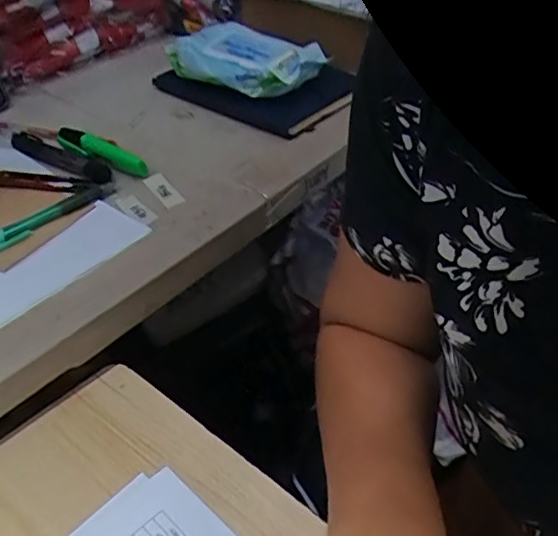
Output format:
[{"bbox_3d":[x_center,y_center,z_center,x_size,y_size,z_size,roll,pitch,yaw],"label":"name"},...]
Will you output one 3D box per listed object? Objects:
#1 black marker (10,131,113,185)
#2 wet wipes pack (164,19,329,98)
[{"bbox_3d":[-0.218,-0.111,0.557,0.150,0.019,0.029,27,49,30],"label":"black marker"},{"bbox_3d":[-0.041,-0.238,0.634,0.170,0.035,0.116,31,51,32],"label":"wet wipes pack"}]

